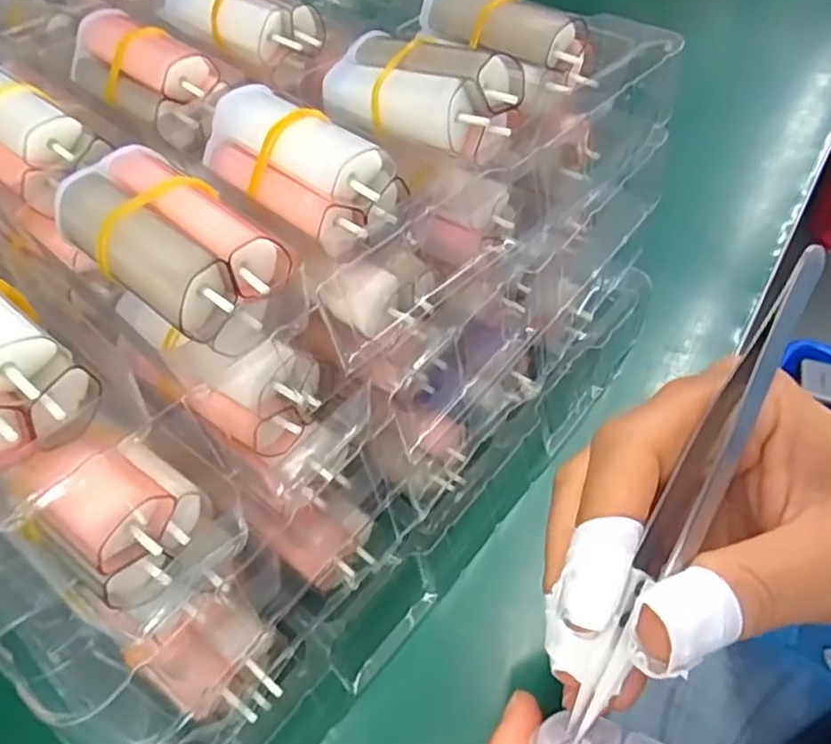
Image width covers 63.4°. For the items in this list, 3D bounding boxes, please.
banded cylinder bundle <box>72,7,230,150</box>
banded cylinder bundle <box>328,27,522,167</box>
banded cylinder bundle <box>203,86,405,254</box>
[{"bbox_3d":[-0.103,-0.114,0.254,0.065,0.026,0.029,31,58,26],"label":"banded cylinder bundle"},{"bbox_3d":[0.001,-0.094,0.219,0.069,0.024,0.032,29,57,25],"label":"banded cylinder bundle"},{"bbox_3d":[-0.036,-0.064,0.206,0.067,0.026,0.029,35,60,28],"label":"banded cylinder bundle"}]

